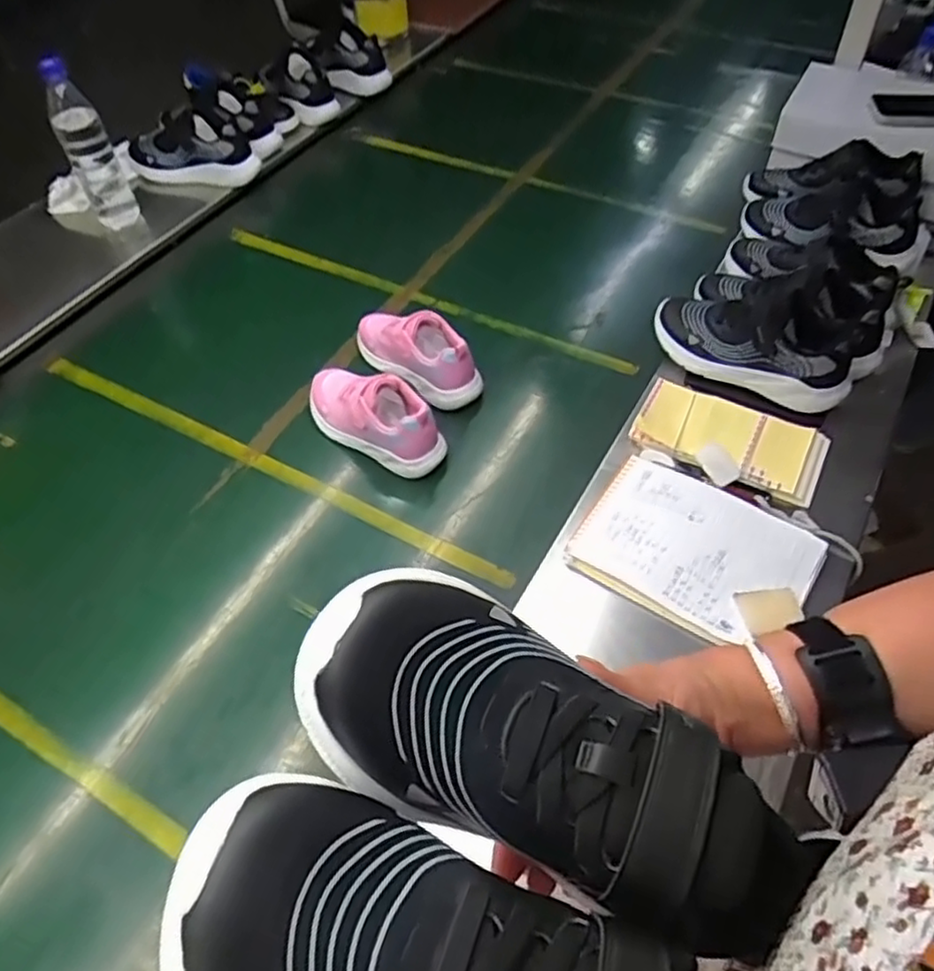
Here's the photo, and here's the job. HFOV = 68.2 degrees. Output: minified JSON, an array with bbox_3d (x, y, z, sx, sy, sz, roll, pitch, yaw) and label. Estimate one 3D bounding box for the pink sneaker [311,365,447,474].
[{"bbox_3d":[-0.116,-0.086,0.806,0.188,0.097,0.067,25,59,20],"label":"pink sneaker"}]

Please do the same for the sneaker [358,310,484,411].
[{"bbox_3d":[-0.065,-0.172,0.873,0.181,0.100,0.062,37,63,27],"label":"sneaker"}]

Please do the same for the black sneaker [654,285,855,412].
[{"bbox_3d":[0.329,-0.166,0.801,0.231,0.101,0.083,31,61,24],"label":"black sneaker"}]

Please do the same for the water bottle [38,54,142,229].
[{"bbox_3d":[-0.545,-0.472,1.015,0.066,0.253,0.062,-26,56,-16],"label":"water bottle"}]

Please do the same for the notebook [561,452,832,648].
[{"bbox_3d":[0.224,0.063,0.680,0.212,0.022,0.155,27,58,20],"label":"notebook"}]

